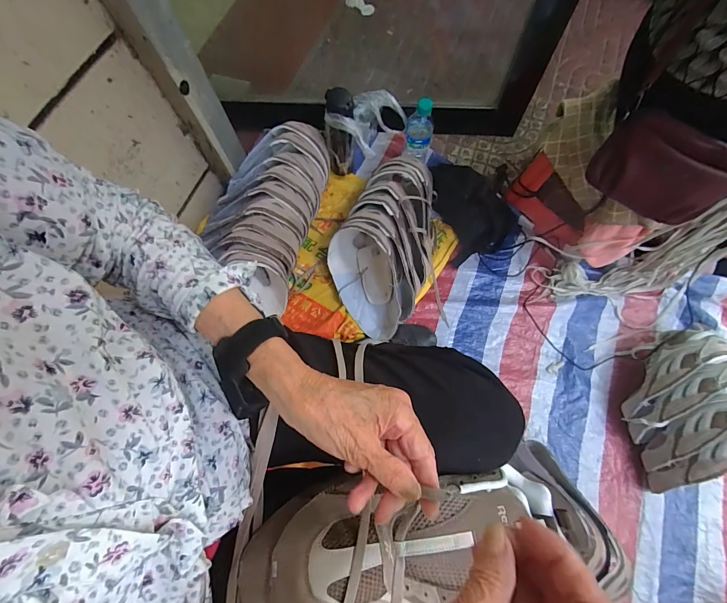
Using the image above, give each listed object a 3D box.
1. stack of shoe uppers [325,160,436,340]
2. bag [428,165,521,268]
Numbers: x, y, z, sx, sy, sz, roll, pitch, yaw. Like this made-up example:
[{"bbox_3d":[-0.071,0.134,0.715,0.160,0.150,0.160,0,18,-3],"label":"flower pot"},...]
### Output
[{"bbox_3d":[0.065,-0.169,0.776,0.224,0.126,0.344,23,74,9],"label":"stack of shoe uppers"},{"bbox_3d":[0.276,-0.247,0.899,0.190,0.072,0.273,-20,72,-5],"label":"bag"}]

